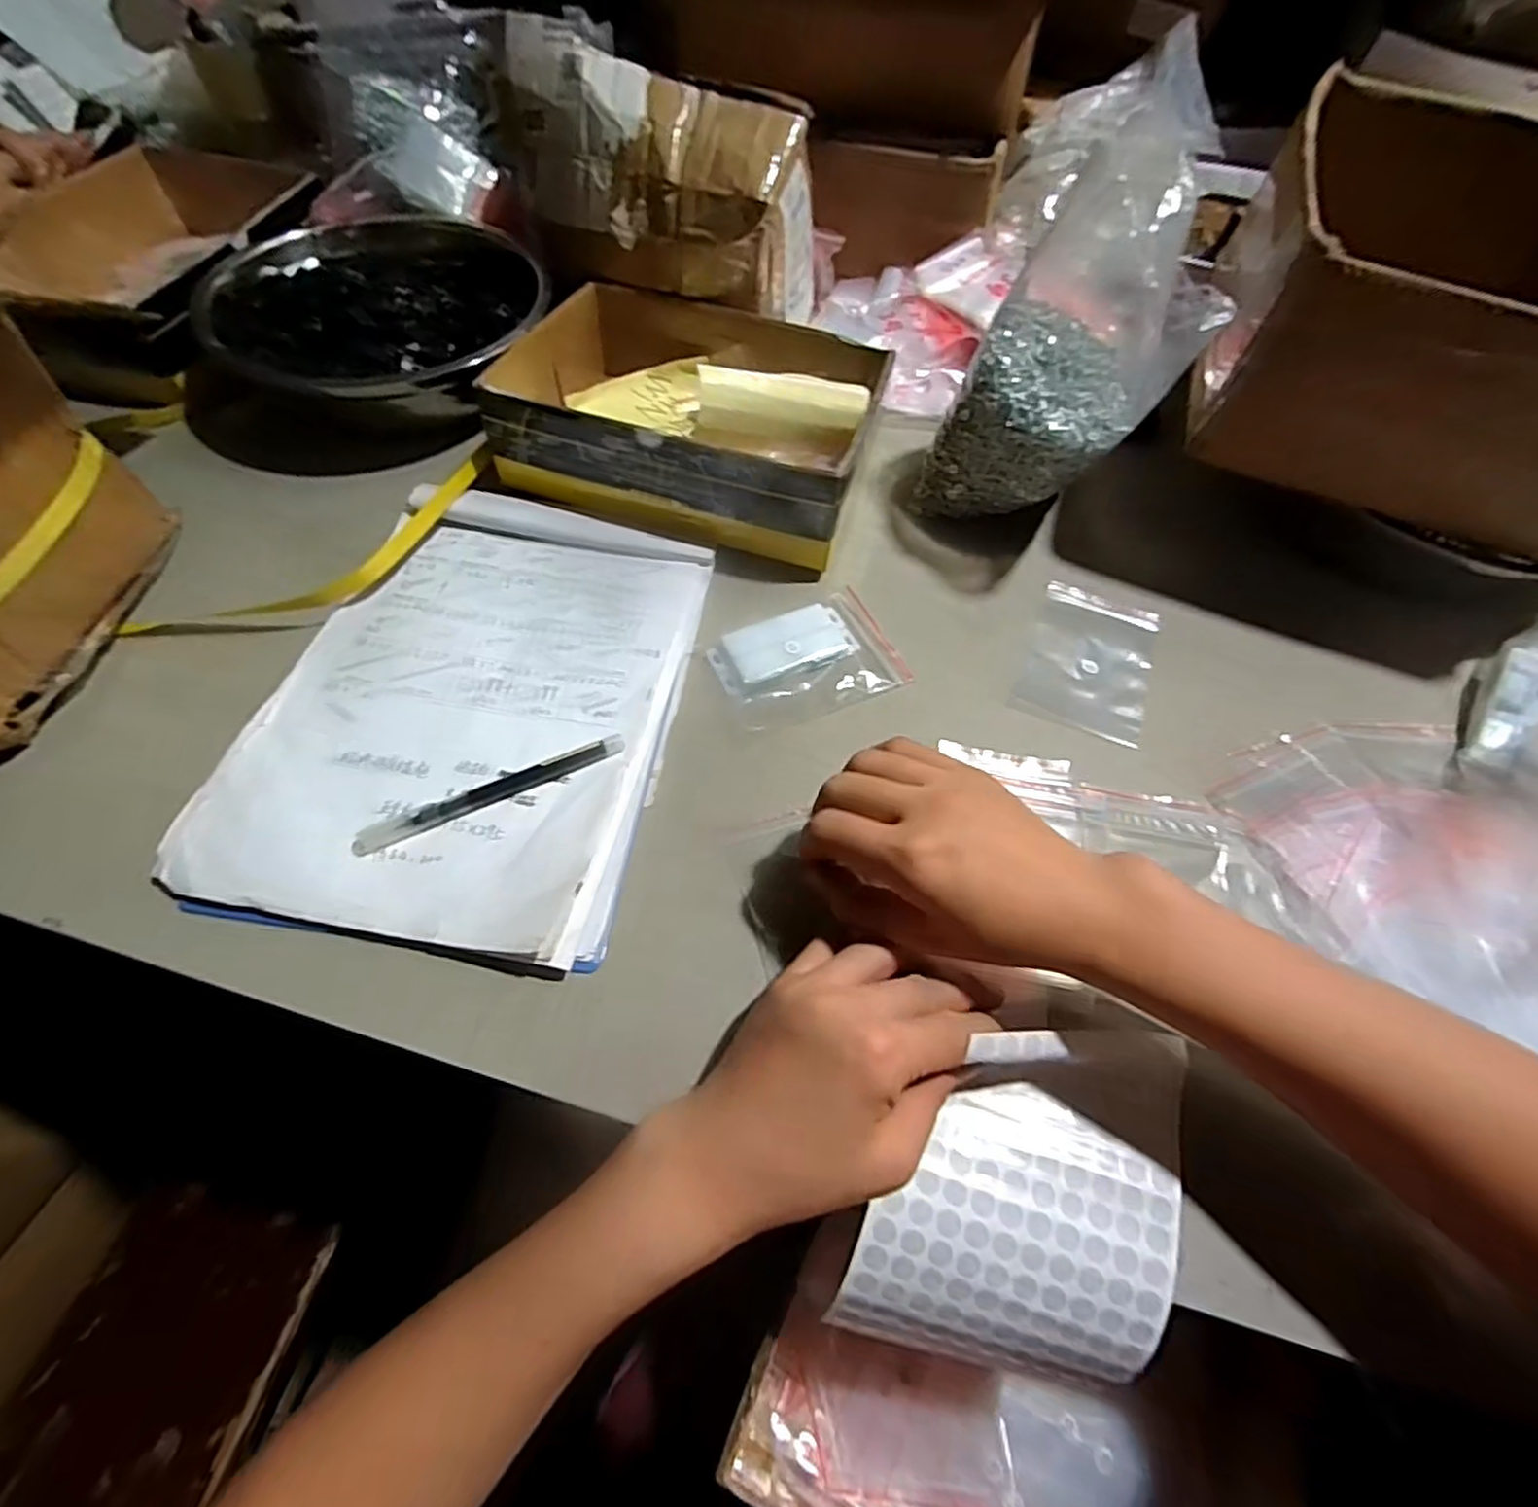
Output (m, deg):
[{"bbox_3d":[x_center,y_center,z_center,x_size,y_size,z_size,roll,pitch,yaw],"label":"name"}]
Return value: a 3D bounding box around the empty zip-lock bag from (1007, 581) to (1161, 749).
[{"bbox_3d":[0.214,-0.064,0.466,0.079,0.004,0.116,22,60,10],"label":"empty zip-lock bag"}]

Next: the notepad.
[{"bbox_3d":[-0.168,-0.038,0.417,0.219,0.018,0.304,10,58,3],"label":"notepad"}]

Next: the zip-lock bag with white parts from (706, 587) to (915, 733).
[{"bbox_3d":[0.025,-0.061,0.444,0.111,0.010,0.075,-22,62,-16],"label":"zip-lock bag with white parts"}]

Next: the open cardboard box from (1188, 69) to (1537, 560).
[{"bbox_3d":[0.446,-0.291,0.461,0.256,0.134,0.297,23,60,11],"label":"open cardboard box"}]

